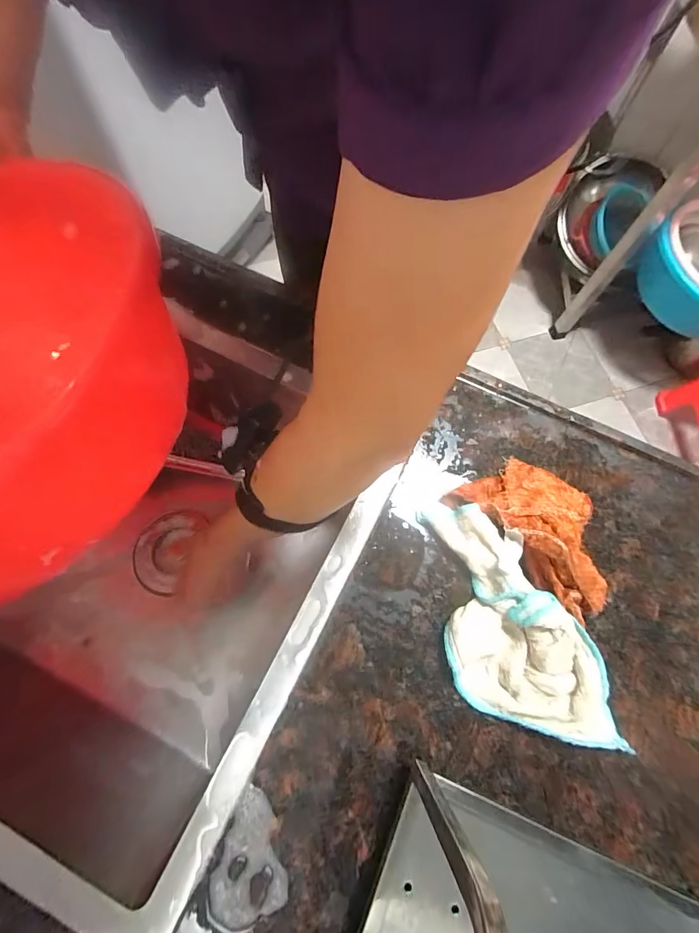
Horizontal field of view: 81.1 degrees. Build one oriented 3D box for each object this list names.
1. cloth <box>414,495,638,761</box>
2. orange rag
[{"bbox_3d":[0.118,0.123,0.315,0.096,0.038,0.203,-27,72,-12],"label":"cloth"},{"bbox_3d":[0.161,0.047,0.342,0.079,0.041,0.136,-42,76,-16],"label":"orange rag"}]

